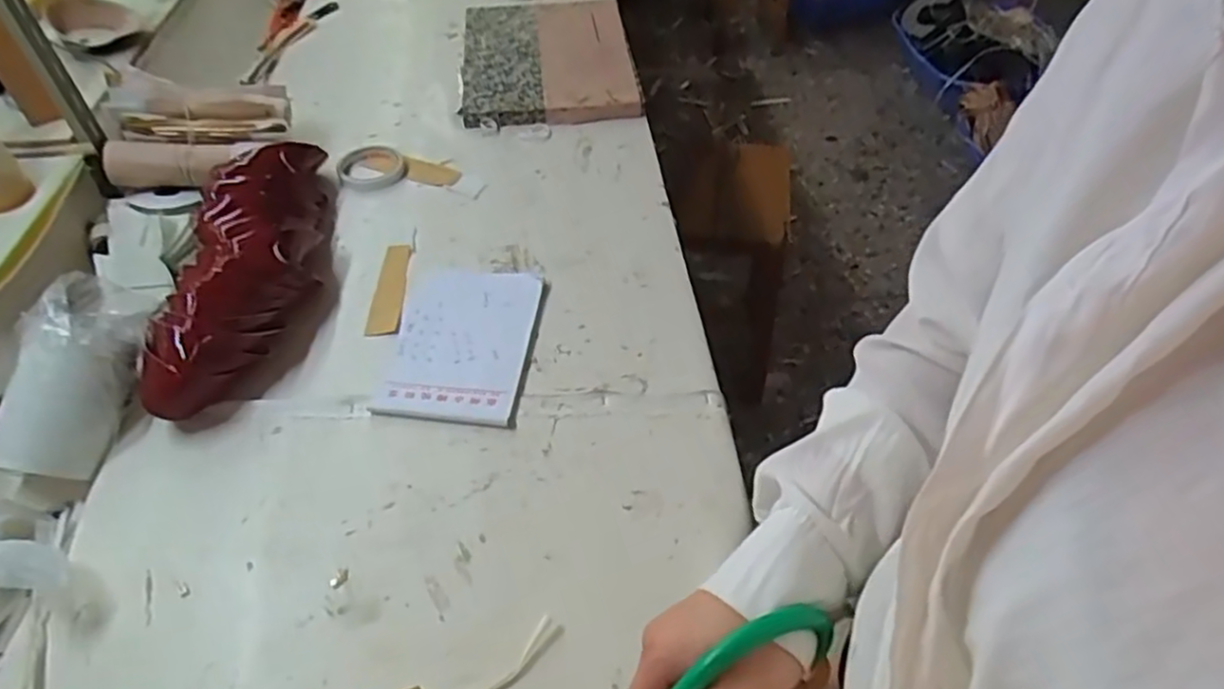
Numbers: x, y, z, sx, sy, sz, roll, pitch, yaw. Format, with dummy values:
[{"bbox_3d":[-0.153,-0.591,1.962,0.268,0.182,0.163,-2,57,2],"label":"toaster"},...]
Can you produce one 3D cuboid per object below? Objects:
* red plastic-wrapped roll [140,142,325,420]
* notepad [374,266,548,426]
[{"bbox_3d":[-0.418,-0.105,0.832,0.149,0.095,0.423,-10,48,-9],"label":"red plastic-wrapped roll"},{"bbox_3d":[-0.166,-0.008,0.804,0.154,0.009,0.222,4,47,4],"label":"notepad"}]

